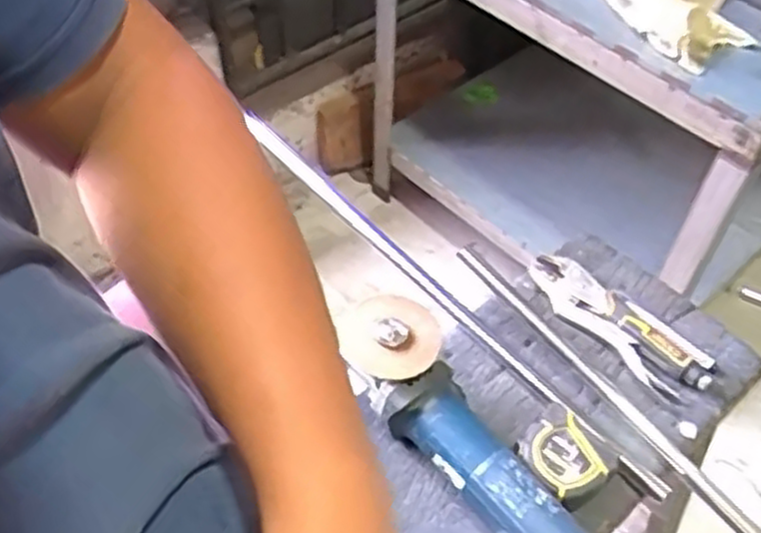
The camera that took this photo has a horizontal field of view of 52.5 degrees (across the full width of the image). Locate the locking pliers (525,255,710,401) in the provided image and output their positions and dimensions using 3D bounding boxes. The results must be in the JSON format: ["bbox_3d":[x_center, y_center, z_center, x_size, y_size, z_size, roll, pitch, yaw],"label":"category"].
[{"bbox_3d":[0.251,0.054,0.817,0.067,0.027,0.211,-34,59,-25],"label":"locking pliers"}]

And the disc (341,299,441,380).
[{"bbox_3d":[0.011,0.064,0.711,0.087,0.017,0.087,0,51,-1],"label":"disc"}]

